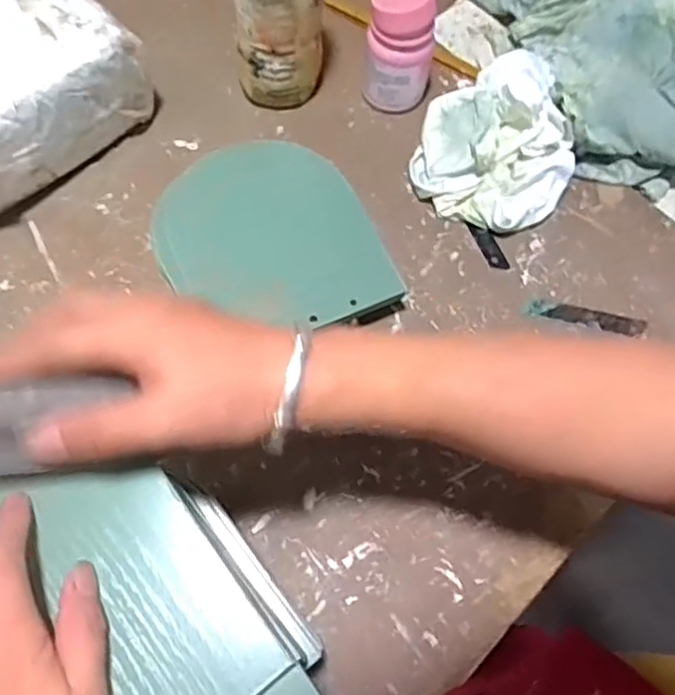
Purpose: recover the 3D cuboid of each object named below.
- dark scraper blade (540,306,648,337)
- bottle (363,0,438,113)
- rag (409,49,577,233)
[{"bbox_3d":[0.204,-0.022,0.495,0.080,0.005,0.016,10,68,2],"label":"dark scraper blade"},{"bbox_3d":[0.052,-0.247,0.522,0.056,0.100,0.049,8,68,1],"label":"bottle"},{"bbox_3d":[0.136,-0.182,0.525,0.125,0.065,0.153,16,69,5],"label":"rag"}]

